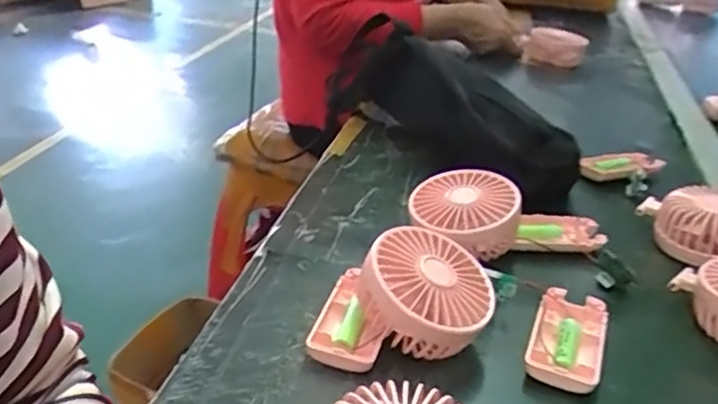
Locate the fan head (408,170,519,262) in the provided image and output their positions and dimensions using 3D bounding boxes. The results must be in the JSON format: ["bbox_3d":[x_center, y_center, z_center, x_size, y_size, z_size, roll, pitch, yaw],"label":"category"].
[{"bbox_3d":[0.087,0.013,0.551,0.092,0.051,0.092,-7,38,5],"label":"fan head"}]

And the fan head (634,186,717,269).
[{"bbox_3d":[0.311,0.018,0.595,0.084,0.046,0.090,1,29,-6],"label":"fan head"}]

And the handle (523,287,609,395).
[{"bbox_3d":[0.143,0.092,0.458,0.047,0.023,0.091,14,30,18],"label":"handle"}]

